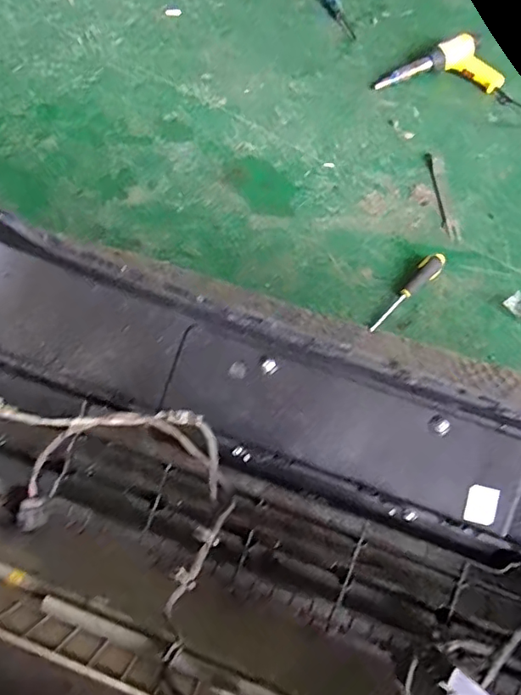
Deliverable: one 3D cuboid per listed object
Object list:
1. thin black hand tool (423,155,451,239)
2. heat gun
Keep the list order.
[{"bbox_3d":[0.359,-0.313,1.119,0.017,0.010,0.246,2,60,-2],"label":"thin black hand tool"},{"bbox_3d":[0.411,-0.630,1.266,0.280,0.053,0.148,-22,64,-15],"label":"heat gun"}]

